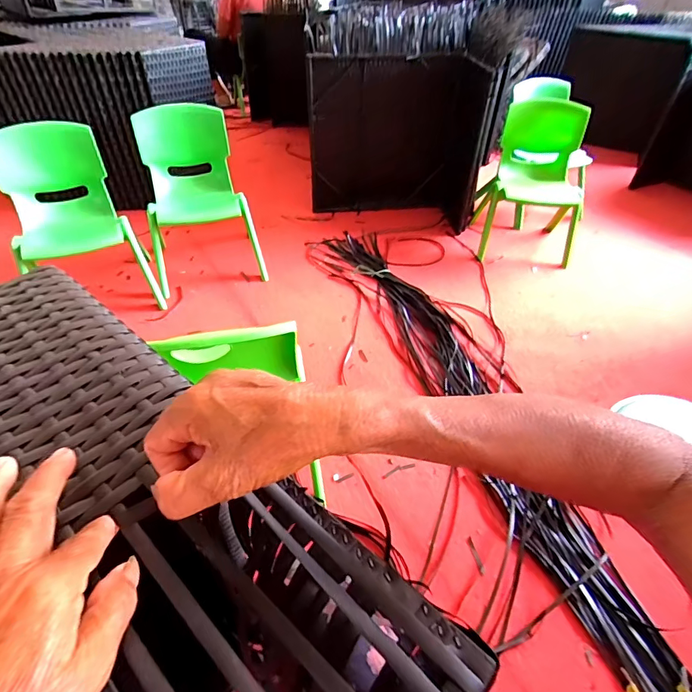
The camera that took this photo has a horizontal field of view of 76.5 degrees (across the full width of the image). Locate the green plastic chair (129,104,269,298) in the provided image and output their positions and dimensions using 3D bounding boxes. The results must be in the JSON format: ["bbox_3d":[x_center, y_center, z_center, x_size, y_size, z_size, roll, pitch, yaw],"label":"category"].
[{"bbox_3d":[-0.486,-0.488,1.475,0.352,0.481,0.320,-8,44,-10],"label":"green plastic chair"}]

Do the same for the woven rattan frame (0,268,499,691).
[{"bbox_3d":[-0.162,0.089,0.274,0.466,0.037,0.183,33,52,28],"label":"woven rattan frame"}]

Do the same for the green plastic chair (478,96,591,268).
[{"bbox_3d":[0.702,-0.615,1.585,0.331,0.493,0.387,13,44,12],"label":"green plastic chair"}]

